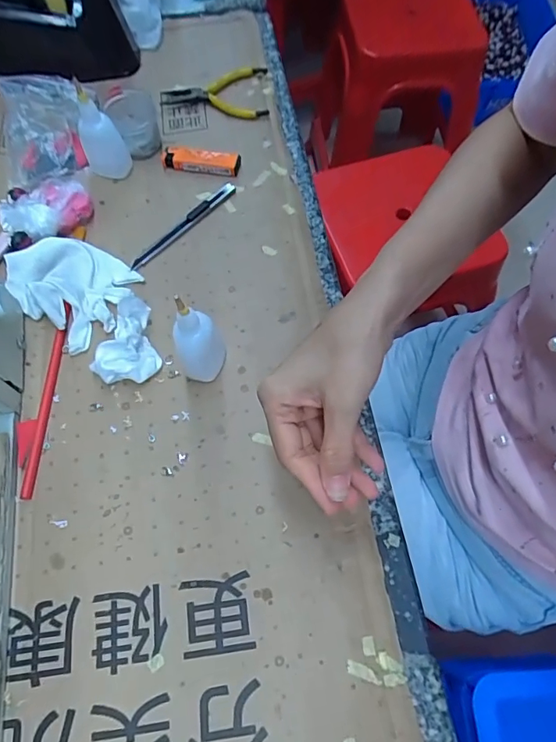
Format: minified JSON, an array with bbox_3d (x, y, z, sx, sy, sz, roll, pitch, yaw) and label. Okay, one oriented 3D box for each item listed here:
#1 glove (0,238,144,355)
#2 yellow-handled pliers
[{"bbox_3d":[-0.187,-0.083,0.435,0.114,0.022,0.089,37,71,15],"label":"glove"},{"bbox_3d":[-0.072,-0.311,0.541,0.119,0.016,0.075,-1,66,-1],"label":"yellow-handled pliers"}]

